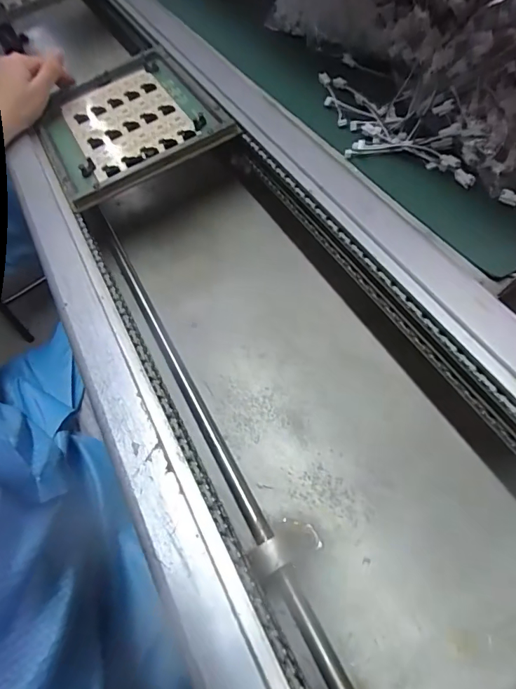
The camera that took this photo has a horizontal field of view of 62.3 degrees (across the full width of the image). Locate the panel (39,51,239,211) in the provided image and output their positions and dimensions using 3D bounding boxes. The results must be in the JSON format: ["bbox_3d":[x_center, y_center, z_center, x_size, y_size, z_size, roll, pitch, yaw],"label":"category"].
[{"bbox_3d":[-0.169,-0.286,0.535,0.201,0.023,0.247,-26,60,-12],"label":"panel"}]

